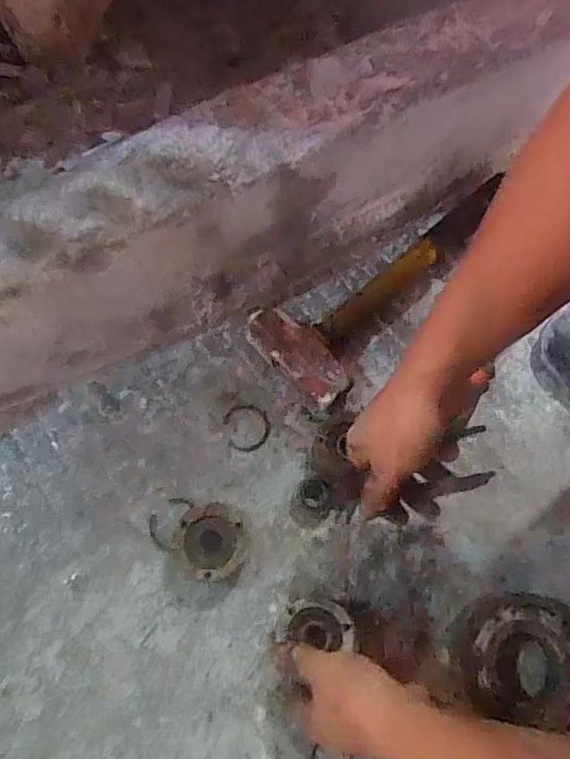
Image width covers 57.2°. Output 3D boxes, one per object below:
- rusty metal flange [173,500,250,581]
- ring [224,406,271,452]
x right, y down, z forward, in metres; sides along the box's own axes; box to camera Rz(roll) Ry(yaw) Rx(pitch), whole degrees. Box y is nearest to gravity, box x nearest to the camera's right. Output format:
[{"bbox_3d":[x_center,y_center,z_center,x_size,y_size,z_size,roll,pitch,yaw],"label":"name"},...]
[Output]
[{"bbox_3d":[-0.065,0.148,0.477,0.066,0.033,0.062,0,70,0],"label":"rusty metal flange"},{"bbox_3d":[-0.038,0.048,0.530,0.044,0.004,0.048,0,70,0],"label":"ring"}]

